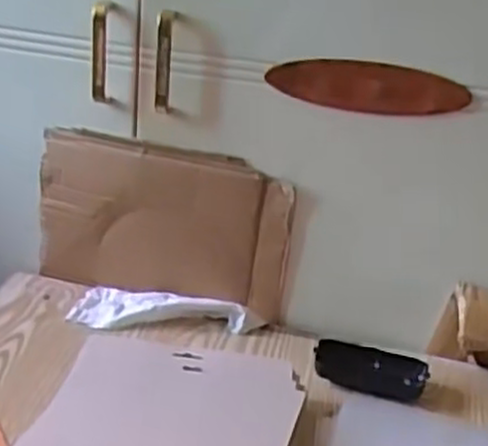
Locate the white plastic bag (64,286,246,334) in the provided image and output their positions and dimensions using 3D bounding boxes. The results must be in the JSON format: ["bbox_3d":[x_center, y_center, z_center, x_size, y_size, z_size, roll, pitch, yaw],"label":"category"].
[{"bbox_3d":[-0.091,0.088,0.817,0.180,0.026,0.070,4,23,-3],"label":"white plastic bag"}]

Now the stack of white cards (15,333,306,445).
[{"bbox_3d":[-0.057,0.165,0.626,0.195,0.038,0.187,9,23,8],"label":"stack of white cards"}]

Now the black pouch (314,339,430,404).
[{"bbox_3d":[0.127,0.144,0.757,0.109,0.021,0.052,7,23,4],"label":"black pouch"}]

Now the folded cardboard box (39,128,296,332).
[{"bbox_3d":[-0.090,0.005,0.818,0.271,0.174,0.026,11,24,13],"label":"folded cardboard box"}]

